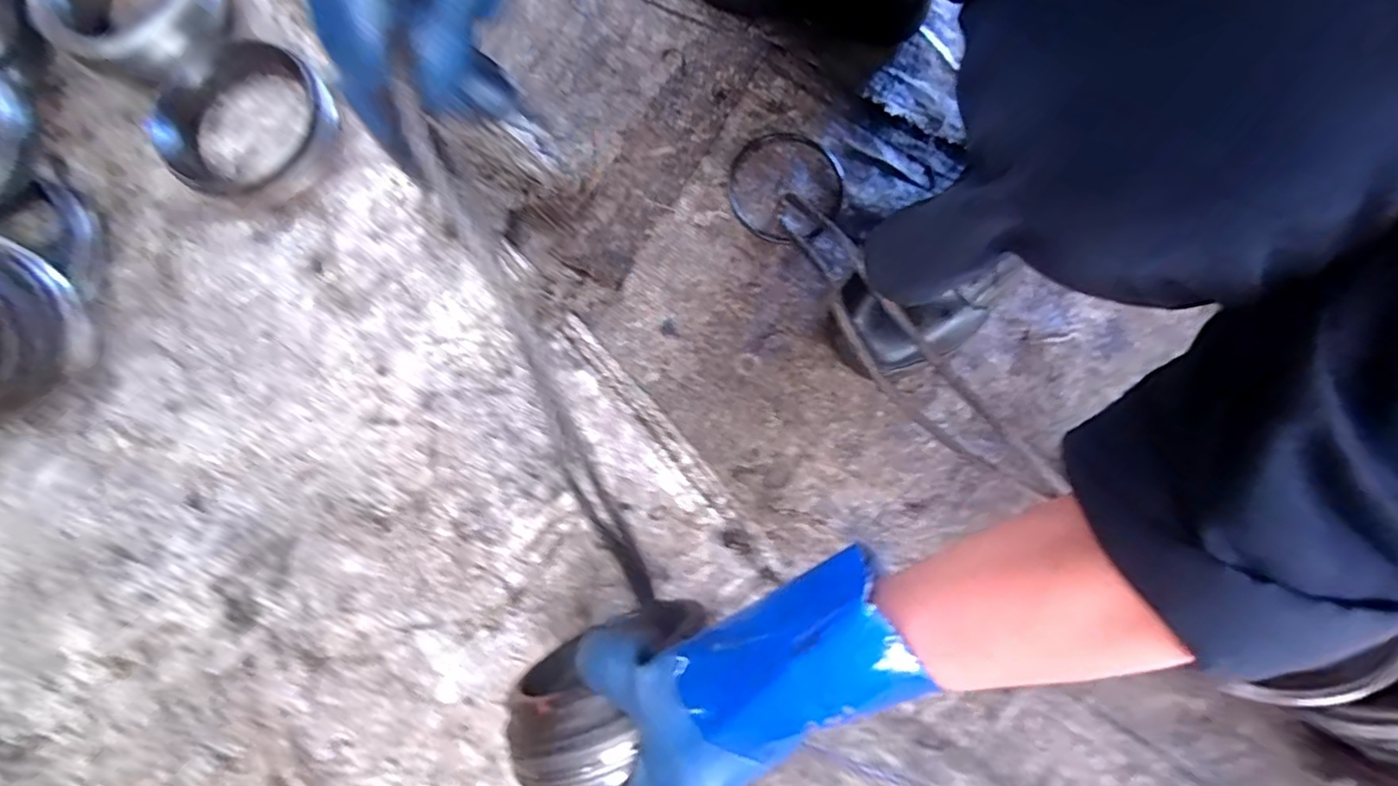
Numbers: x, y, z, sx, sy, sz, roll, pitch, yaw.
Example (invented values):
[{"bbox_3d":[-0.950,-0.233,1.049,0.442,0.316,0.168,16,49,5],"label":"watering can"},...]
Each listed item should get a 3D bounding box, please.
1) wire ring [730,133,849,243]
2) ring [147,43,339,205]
[{"bbox_3d":[0.082,-0.198,0.564,0.110,0.004,0.112,0,79,0],"label":"wire ring"},{"bbox_3d":[-0.426,-0.254,0.556,0.150,0.039,0.150,0,79,0],"label":"ring"}]

